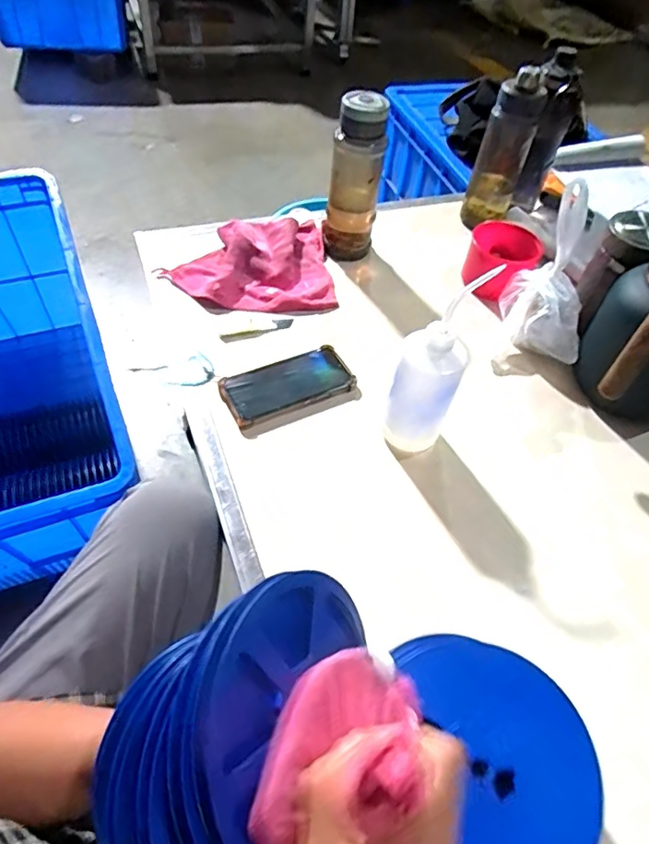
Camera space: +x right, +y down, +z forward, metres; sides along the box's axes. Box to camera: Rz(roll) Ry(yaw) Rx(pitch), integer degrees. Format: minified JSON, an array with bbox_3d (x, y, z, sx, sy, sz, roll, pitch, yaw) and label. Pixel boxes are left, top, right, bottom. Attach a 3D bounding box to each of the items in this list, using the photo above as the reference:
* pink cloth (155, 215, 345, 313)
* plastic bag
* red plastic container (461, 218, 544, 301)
[{"bbox_3d":[-0.110,-0.249,0.833,0.252,0.045,0.196,3,50,-3],"label":"pink cloth"},{"bbox_3d":[0.307,-0.191,0.720,0.116,0.171,0.112,23,52,12],"label":"plastic bag"},{"bbox_3d":[0.268,-0.243,0.841,0.103,0.074,0.101,16,51,7],"label":"red plastic container"}]

